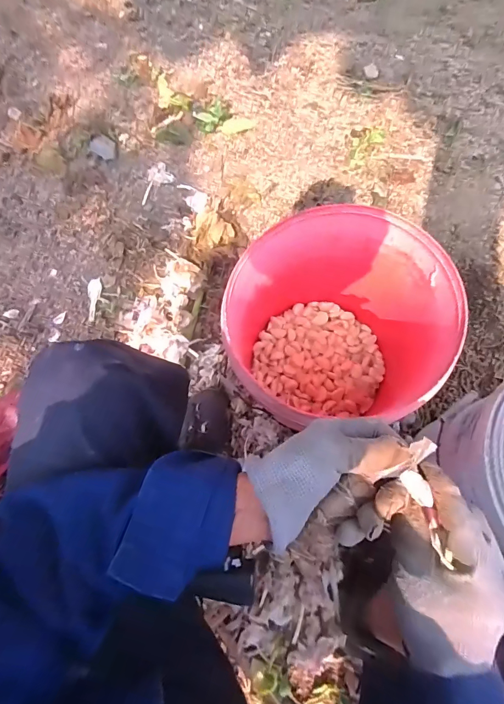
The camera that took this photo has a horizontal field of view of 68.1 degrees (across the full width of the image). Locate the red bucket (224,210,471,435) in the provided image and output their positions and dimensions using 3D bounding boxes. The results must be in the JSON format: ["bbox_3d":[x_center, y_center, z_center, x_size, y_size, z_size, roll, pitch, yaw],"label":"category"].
[{"bbox_3d":[0.125,-0.027,0.636,0.315,0.312,0.297,13,72,4],"label":"red bucket"}]

